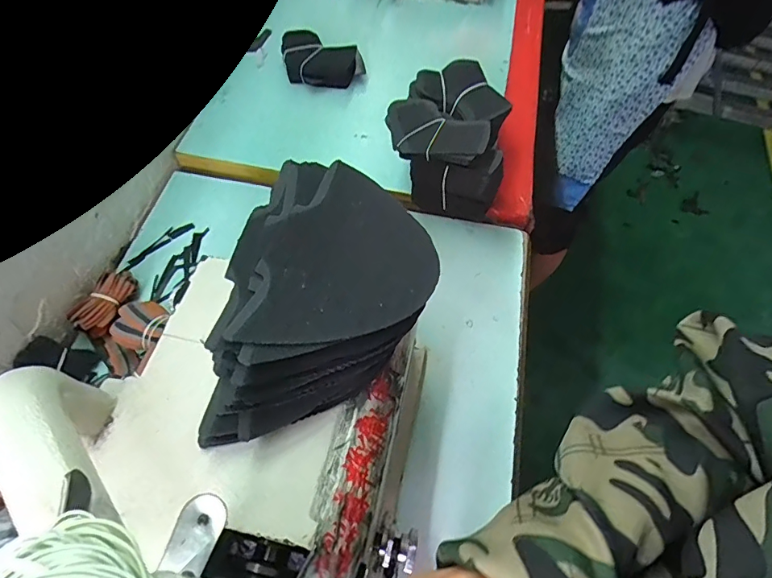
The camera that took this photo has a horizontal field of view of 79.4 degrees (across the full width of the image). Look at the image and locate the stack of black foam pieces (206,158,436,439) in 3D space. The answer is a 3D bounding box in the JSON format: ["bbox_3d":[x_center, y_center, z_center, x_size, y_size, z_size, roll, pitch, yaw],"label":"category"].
[{"bbox_3d":[-0.045,0.005,0.386,0.154,0.062,0.233,7,60,4],"label":"stack of black foam pieces"}]

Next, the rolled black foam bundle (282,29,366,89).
[{"bbox_3d":[-0.107,-0.392,0.788,0.135,0.050,0.093,-5,60,-3],"label":"rolled black foam bundle"}]

